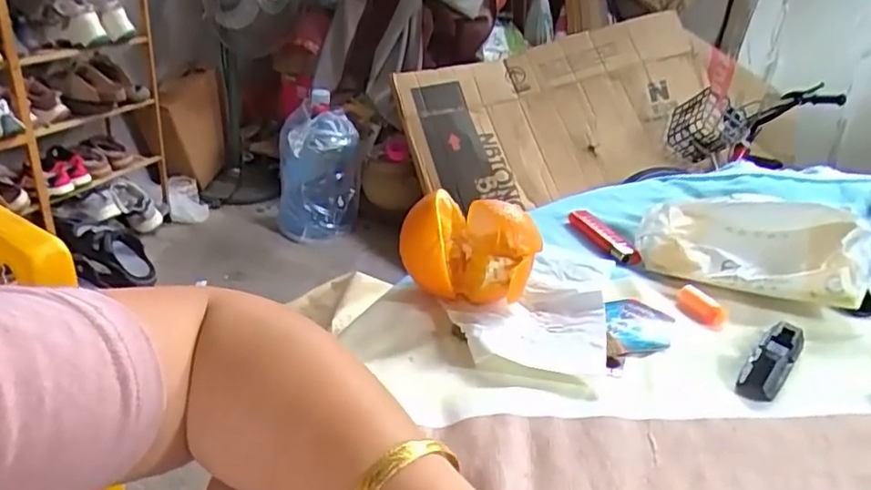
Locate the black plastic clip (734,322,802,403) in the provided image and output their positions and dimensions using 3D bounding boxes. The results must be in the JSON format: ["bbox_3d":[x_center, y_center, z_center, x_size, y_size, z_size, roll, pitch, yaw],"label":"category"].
[{"bbox_3d":[0.198,0.066,0.364,0.022,0.018,0.063,27,50,36],"label":"black plastic clip"}]

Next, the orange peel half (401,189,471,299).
[{"bbox_3d":[-0.001,0.000,0.411,0.044,0.069,0.053,3,28,-1],"label":"orange peel half"}]

